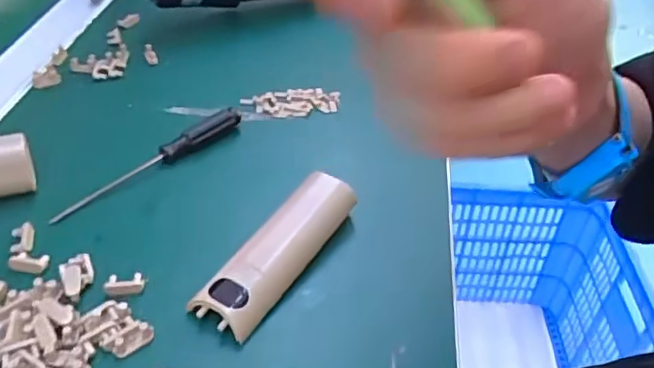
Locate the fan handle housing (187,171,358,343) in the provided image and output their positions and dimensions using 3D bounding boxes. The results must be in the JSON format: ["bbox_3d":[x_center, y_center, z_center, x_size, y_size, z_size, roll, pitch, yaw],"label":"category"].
[{"bbox_3d":[-0.022,0.033,0.305,0.028,0.022,0.104,26,47,25],"label":"fan handle housing"}]

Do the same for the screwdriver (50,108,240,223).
[{"bbox_3d":[-0.105,-0.015,0.360,0.009,0.017,0.130,34,50,31],"label":"screwdriver"}]

